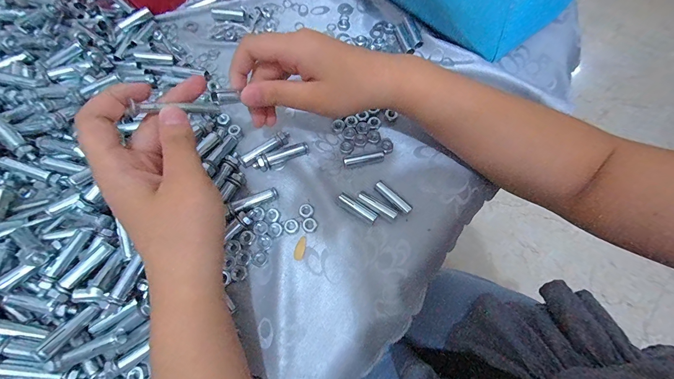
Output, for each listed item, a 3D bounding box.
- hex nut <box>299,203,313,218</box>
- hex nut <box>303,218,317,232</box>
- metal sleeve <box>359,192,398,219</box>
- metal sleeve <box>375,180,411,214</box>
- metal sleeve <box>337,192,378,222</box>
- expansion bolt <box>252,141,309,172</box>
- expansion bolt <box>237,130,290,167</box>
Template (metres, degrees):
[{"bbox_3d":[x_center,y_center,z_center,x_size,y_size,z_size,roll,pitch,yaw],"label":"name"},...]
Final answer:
[{"bbox_3d":[-0.029,0.019,0.275,0.012,0.004,0.012,-32,73,-10],"label":"hex nut"},{"bbox_3d":[-0.025,0.032,0.270,0.012,0.004,0.012,-42,75,-13],"label":"hex nut"},{"bbox_3d":[0.037,0.014,0.274,0.038,0.009,0.008,31,73,11],"label":"metal sleeve"},{"bbox_3d":[0.051,0.007,0.275,0.038,0.011,0.008,42,76,14],"label":"metal sleeve"},{"bbox_3d":[0.018,0.017,0.273,0.038,0.011,0.010,30,73,11],"label":"metal sleeve"},{"bbox_3d":[-0.054,-0.033,0.291,0.055,0.013,0.014,-24,72,-8],"label":"expansion bolt"},{"bbox_3d":[-0.071,-0.040,0.294,0.053,0.011,0.016,-39,74,-12],"label":"expansion bolt"}]

